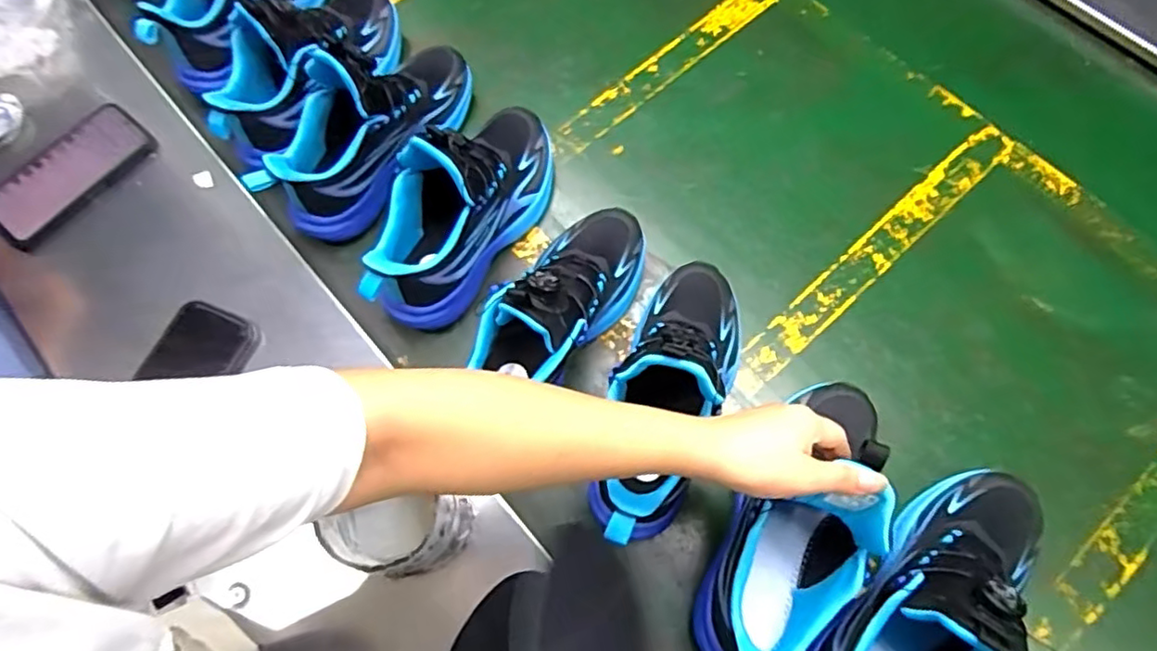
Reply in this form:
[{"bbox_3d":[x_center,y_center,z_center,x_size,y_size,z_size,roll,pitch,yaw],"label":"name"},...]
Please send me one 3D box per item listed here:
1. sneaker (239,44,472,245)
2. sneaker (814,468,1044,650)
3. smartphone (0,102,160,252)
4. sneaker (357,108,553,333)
[{"bbox_3d":[-0.207,-0.201,0.605,0.102,0.134,0.239,36,75,14],"label":"sneaker"},{"bbox_3d":[0.256,0.197,0.441,0.083,0.139,0.241,39,76,15],"label":"sneaker"},{"bbox_3d":[-0.515,-0.153,0.641,0.084,0.011,0.165,41,77,15],"label":"smartphone"},{"bbox_3d":[-0.110,-0.118,0.573,0.101,0.133,0.239,31,74,13],"label":"sneaker"}]

